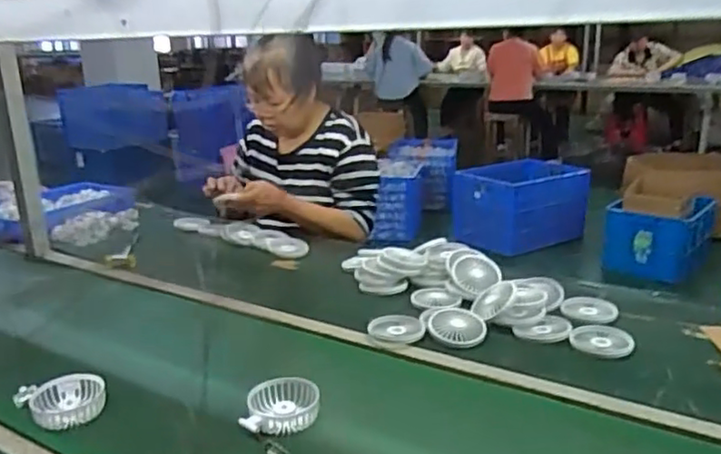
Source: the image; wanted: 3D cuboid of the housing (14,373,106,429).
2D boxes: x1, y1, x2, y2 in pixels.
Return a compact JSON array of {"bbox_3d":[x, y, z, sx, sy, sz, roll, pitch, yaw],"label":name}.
[{"bbox_3d":[-0.396,0.228,0.851,0.091,0.033,0.101,-16,21,-39],"label":"housing"}]

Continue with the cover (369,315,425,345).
[{"bbox_3d":[0.057,0.165,1.017,0.087,0.021,0.081,-2,16,1],"label":"cover"}]

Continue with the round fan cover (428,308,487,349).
[{"bbox_3d":[0.150,0.156,0.998,0.083,0.027,0.093,-1,16,4],"label":"round fan cover"}]

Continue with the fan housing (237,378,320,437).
[{"bbox_3d":[-0.098,0.228,0.807,0.088,0.032,0.083,-2,16,0],"label":"fan housing"}]

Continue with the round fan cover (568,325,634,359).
[{"bbox_3d":[0.367,0.173,0.969,0.081,0.014,0.086,-2,16,1],"label":"round fan cover"}]

